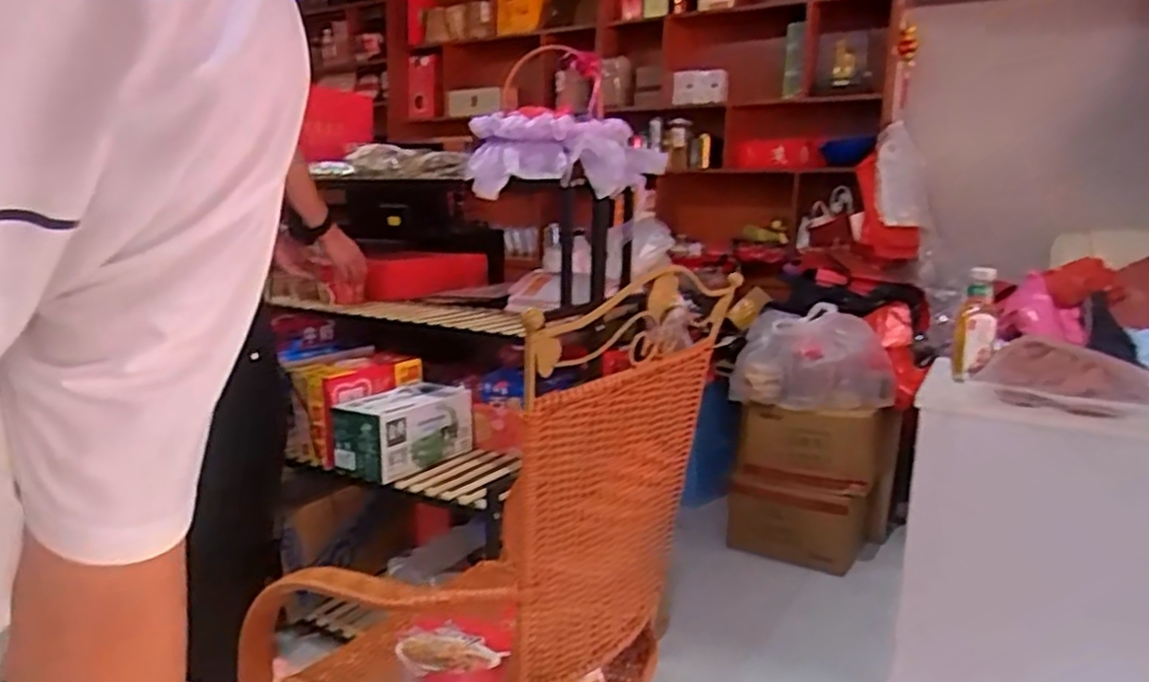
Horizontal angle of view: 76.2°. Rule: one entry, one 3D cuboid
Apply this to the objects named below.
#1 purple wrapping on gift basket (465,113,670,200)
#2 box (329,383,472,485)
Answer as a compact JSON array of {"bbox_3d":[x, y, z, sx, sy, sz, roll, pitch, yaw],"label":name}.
[{"bbox_3d":[-0.028,-0.378,1.483,0.363,0.155,0.213,0,10,-8],"label":"purple wrapping on gift basket"},{"bbox_3d":[-0.374,0.194,1.630,0.168,0.151,0.316,9,13,37],"label":"box"}]

